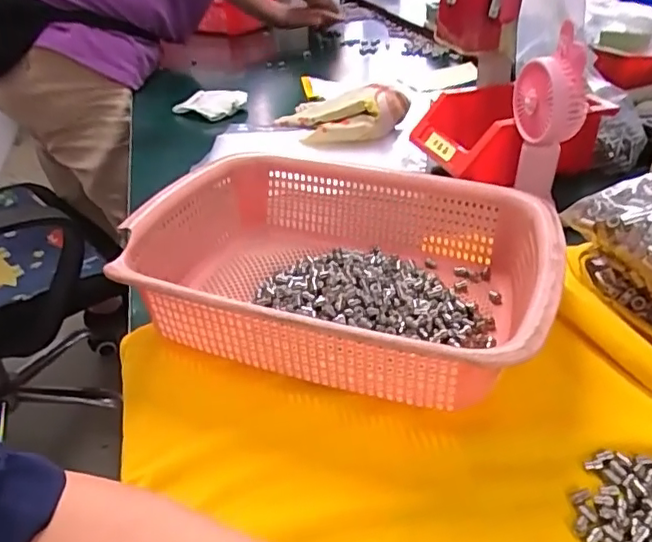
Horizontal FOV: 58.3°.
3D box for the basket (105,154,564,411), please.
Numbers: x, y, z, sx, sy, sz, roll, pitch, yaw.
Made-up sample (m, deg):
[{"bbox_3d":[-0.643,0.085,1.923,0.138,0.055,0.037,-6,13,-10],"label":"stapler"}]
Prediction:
[{"bbox_3d":[0.013,-0.006,0.433,0.286,0.081,0.216,10,39,19],"label":"basket"}]

